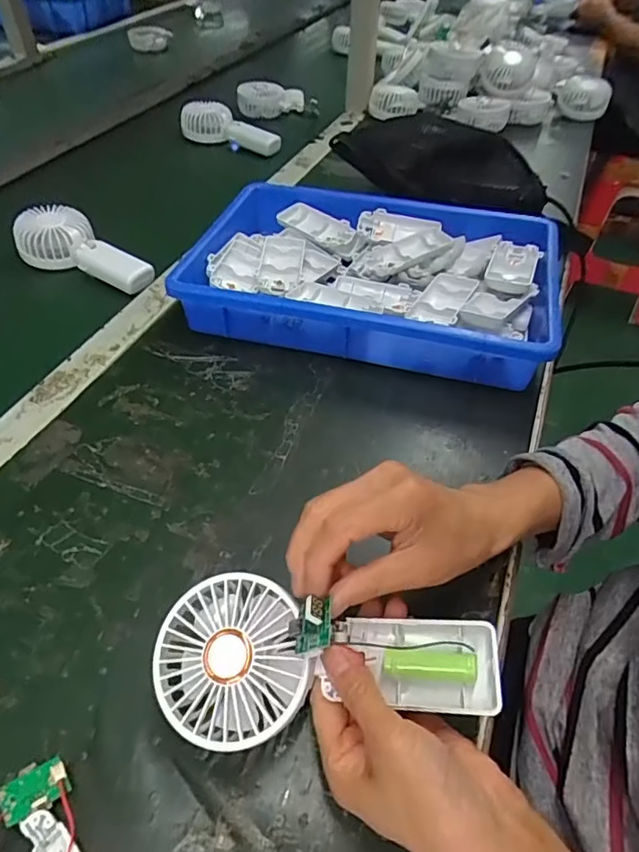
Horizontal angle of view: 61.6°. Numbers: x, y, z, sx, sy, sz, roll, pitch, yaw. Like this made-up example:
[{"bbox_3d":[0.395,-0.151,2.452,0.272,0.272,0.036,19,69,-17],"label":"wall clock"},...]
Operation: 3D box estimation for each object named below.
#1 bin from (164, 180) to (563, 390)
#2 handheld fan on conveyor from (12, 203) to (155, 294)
[{"bbox_3d":[0.052,-0.164,0.572,0.368,0.067,0.249,13,49,9],"label":"bin"},{"bbox_3d":[-0.280,-0.212,0.655,0.175,0.047,0.075,27,51,7],"label":"handheld fan on conveyor"}]

